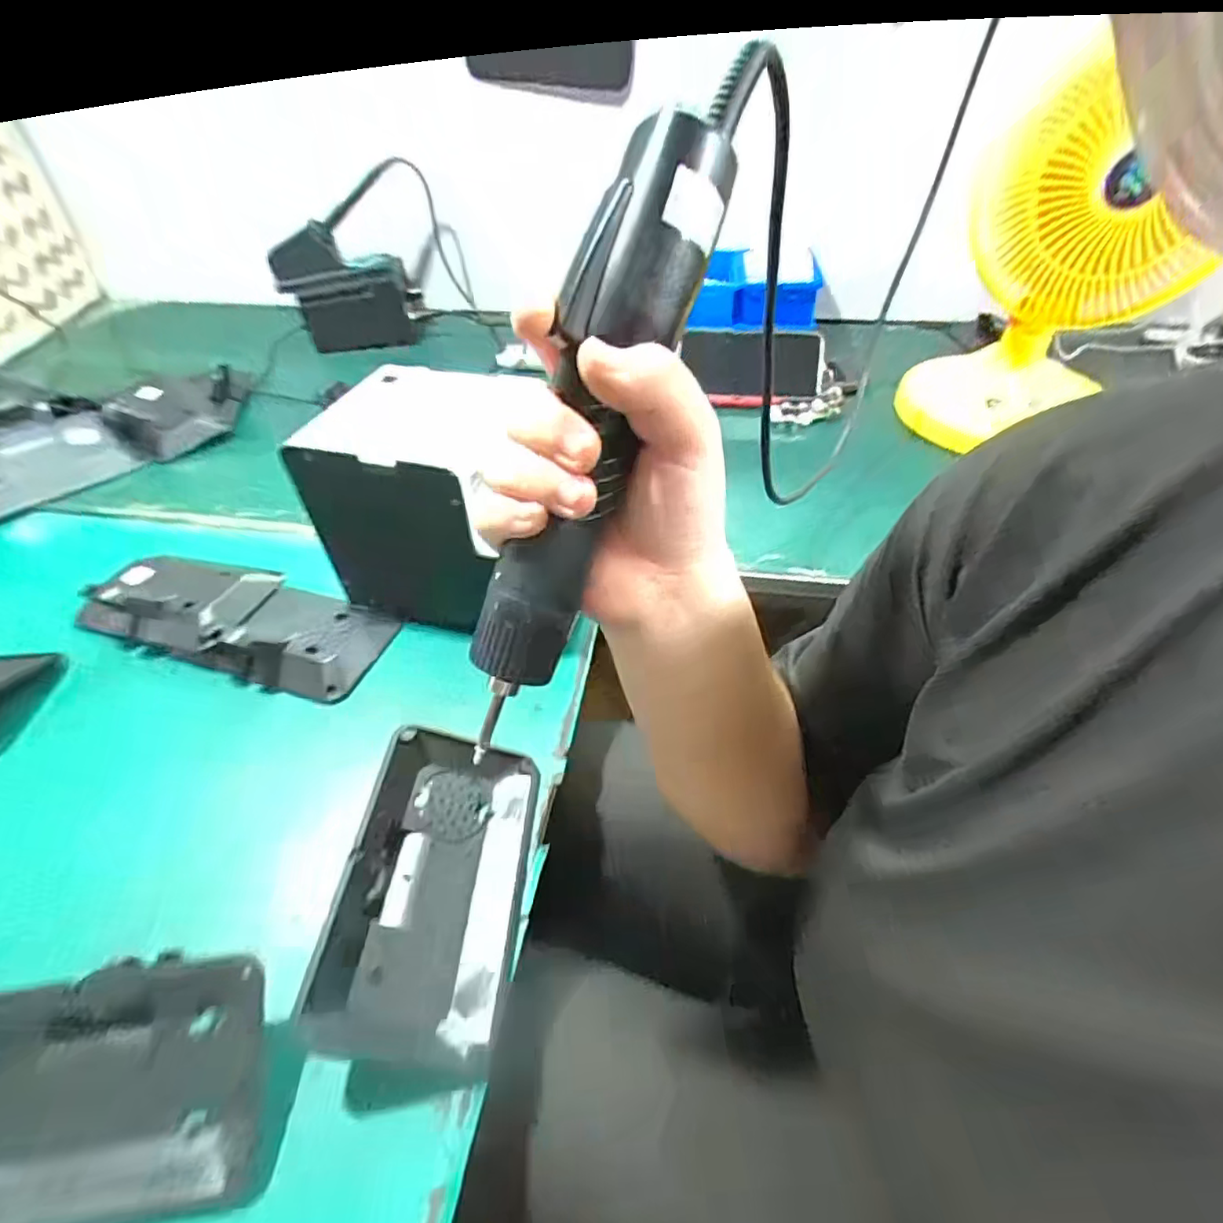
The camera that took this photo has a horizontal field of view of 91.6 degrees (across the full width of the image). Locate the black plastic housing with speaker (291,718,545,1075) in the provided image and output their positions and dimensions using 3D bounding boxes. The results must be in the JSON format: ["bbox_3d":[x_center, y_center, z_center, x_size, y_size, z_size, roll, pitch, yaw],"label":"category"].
[{"bbox_3d":[-0.094,0.140,0.309,0.087,0.025,0.157,19,46,-14],"label":"black plastic housing with speaker"}]

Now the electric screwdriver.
[{"bbox_3d":[-0.001,-0.077,0.214,0.028,0.046,0.276,22,95,22],"label":"electric screwdriver"}]

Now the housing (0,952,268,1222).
[{"bbox_3d":[-0.226,0.203,0.247,0.160,0.041,0.087,-7,46,-5],"label":"housing"}]

